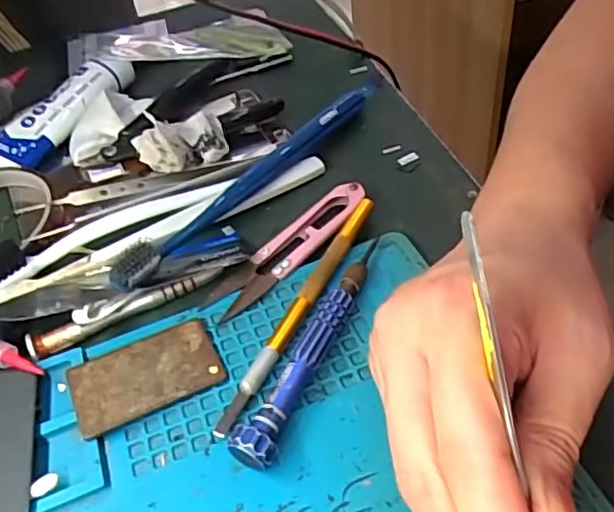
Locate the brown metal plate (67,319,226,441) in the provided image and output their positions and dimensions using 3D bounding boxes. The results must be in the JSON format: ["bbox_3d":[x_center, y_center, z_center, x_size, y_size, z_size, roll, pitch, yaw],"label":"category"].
[{"bbox_3d":[-0.068,0.050,0.262,0.060,0.005,0.036,-23,49,-14],"label":"brown metal plate"}]

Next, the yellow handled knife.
[{"bbox_3d":[-0.002,0.021,0.276,0.008,0.010,0.134,20,53,23],"label":"yellow handled knife"}]

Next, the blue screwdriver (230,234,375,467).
[{"bbox_3d":[0.004,0.034,0.259,0.016,0.017,0.120,16,51,20],"label":"blue screwdriver"}]

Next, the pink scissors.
[{"bbox_3d":[-0.008,-0.006,0.301,0.096,0.009,0.022,-37,53,-24],"label":"pink scissors"}]

